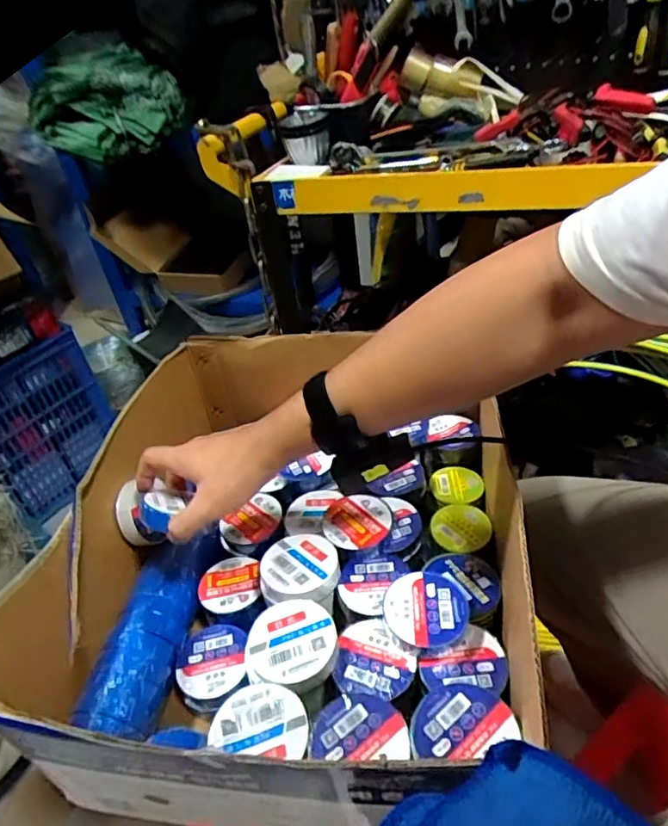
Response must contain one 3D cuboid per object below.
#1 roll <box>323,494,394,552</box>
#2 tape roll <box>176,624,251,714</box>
[{"bbox_3d":[0.022,0.105,0.526,0.065,0.019,0.058,-6,37,5],"label":"roll"},{"bbox_3d":[-0.107,0.225,0.482,0.061,0.020,0.072,-13,37,-4],"label":"tape roll"}]

